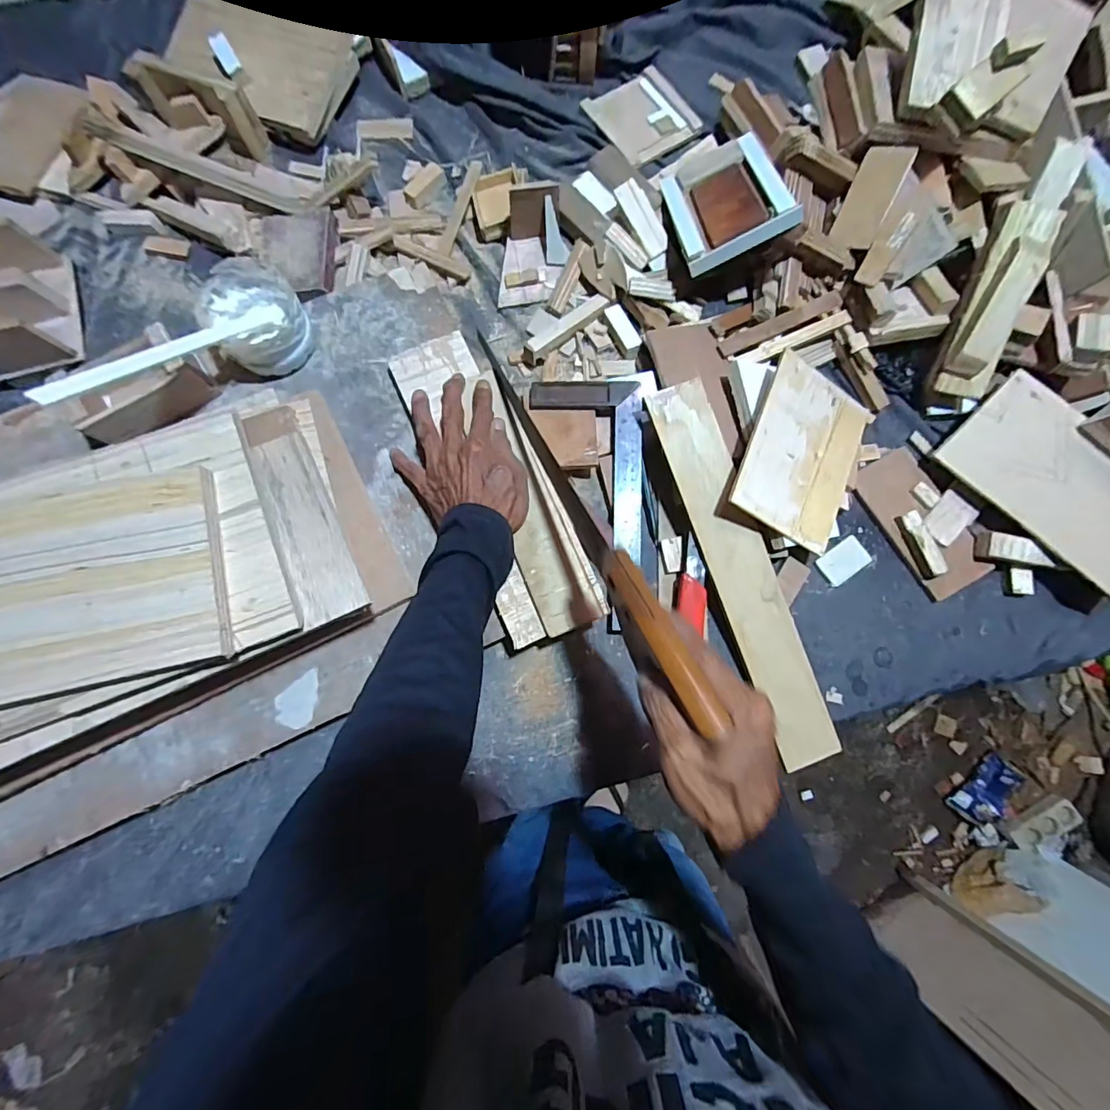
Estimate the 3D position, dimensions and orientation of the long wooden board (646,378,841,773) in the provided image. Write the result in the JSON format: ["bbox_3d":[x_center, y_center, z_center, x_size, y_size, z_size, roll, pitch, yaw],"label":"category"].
[{"bbox_3d":[0.181,0.018,0.471,0.059,0.008,0.376,-21,91,-3],"label":"long wooden board"}]

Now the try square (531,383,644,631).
[{"bbox_3d":[0.030,-0.054,0.497,0.110,0.032,0.250,1,80,0],"label":"try square"}]

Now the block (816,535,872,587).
[{"bbox_3d":[0.296,0.006,0.504,0.051,0.006,0.033,-33,82,-5],"label":"block"}]

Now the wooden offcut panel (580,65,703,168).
[{"bbox_3d":[0.106,-0.522,0.582,0.109,0.006,0.109,-34,82,-5],"label":"wooden offcut panel"}]

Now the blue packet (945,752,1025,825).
[{"bbox_3d":[0.995,0.540,1.130,0.171,0.031,0.090,-44,83,-7],"label":"blue packet"}]

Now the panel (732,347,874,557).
[{"bbox_3d":[0.246,-0.095,0.477,0.134,0.010,0.167,27,79,-19],"label":"panel"}]

